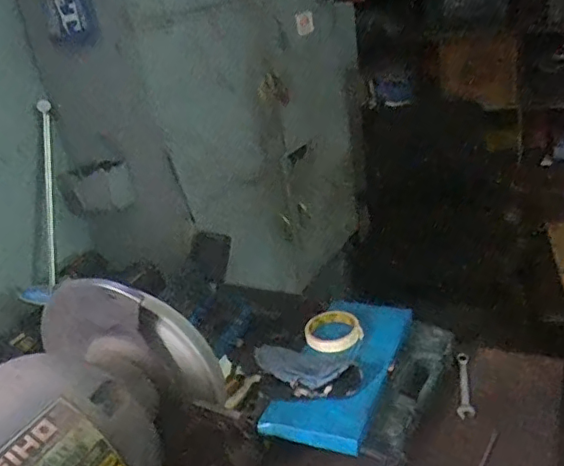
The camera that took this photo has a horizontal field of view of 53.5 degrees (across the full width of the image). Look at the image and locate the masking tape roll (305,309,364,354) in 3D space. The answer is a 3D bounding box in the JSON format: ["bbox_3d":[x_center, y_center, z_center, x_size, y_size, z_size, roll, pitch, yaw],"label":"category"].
[{"bbox_3d":[0.088,0.168,0.961,0.096,0.027,0.096,-6,25,3],"label":"masking tape roll"}]

